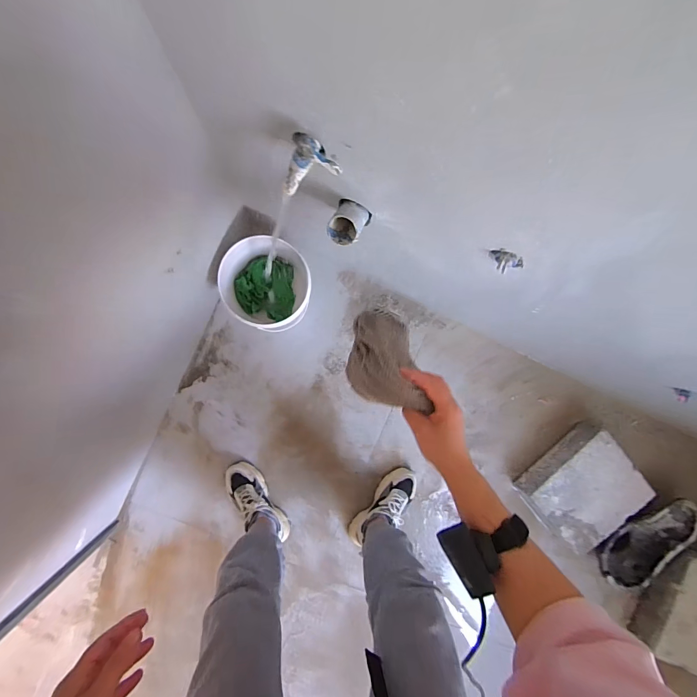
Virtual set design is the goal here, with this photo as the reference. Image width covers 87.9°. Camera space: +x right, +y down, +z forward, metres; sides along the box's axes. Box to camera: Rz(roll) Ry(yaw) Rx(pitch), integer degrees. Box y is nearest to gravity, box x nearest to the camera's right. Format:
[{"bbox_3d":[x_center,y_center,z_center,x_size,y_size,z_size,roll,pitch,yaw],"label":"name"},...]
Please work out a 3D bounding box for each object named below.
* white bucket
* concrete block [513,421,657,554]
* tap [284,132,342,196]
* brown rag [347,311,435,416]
[{"bbox_3d":[-0.208,-0.158,0.933,0.208,0.195,0.204,0,91,-6],"label":"white bucket"},{"bbox_3d":[0.718,0.424,1.115,0.294,0.136,0.324,42,87,-5],"label":"concrete block"},{"bbox_3d":[-0.050,-0.229,0.460,0.076,0.073,0.036,-11,92,-5],"label":"tap"},{"bbox_3d":[0.050,0.012,0.510,0.089,0.112,0.123,0,94,-6],"label":"brown rag"}]

